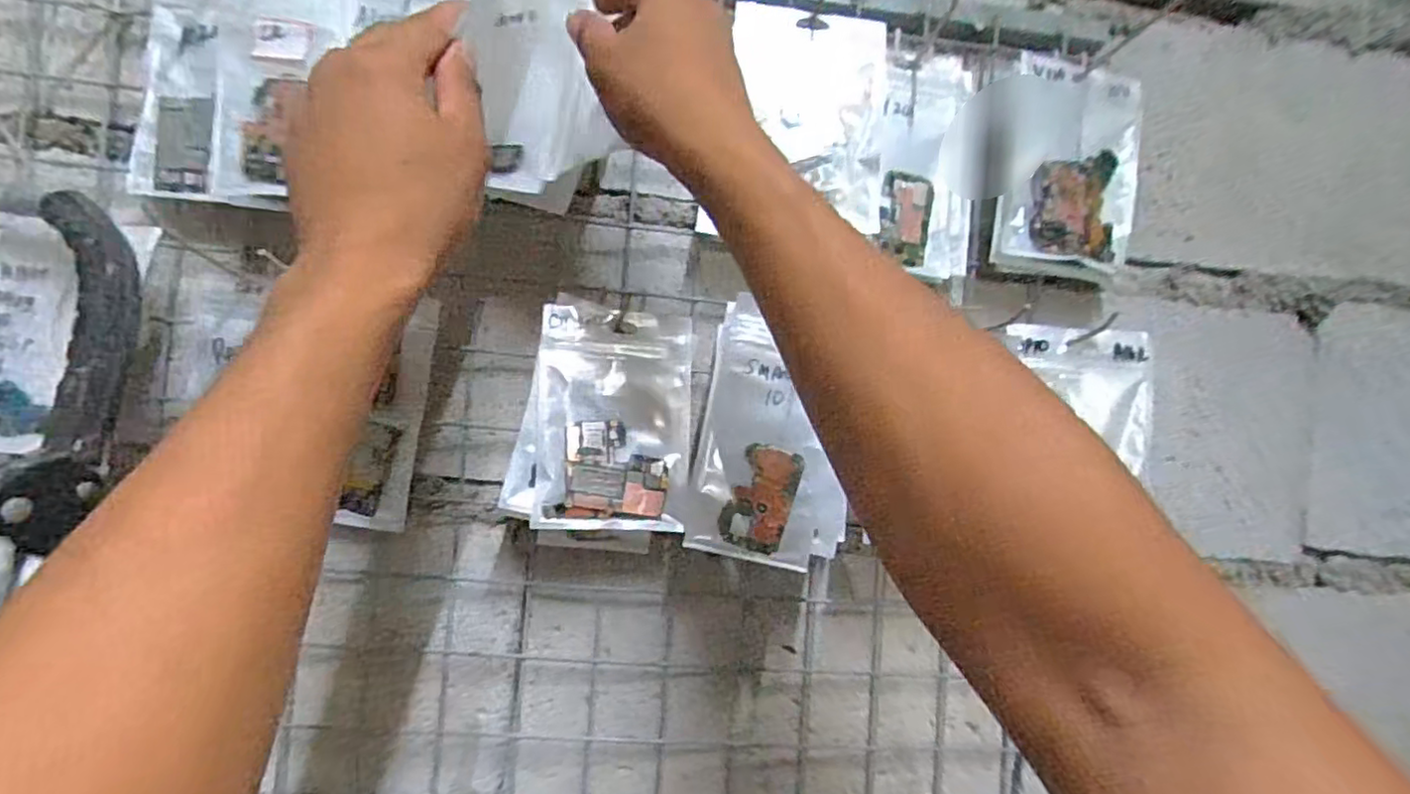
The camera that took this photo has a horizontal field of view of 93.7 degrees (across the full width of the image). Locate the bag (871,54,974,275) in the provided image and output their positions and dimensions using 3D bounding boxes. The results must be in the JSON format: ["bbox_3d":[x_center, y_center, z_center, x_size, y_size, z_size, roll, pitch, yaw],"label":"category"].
[{"bbox_3d":[0.168,-0.175,0.506,0.085,0.165,0.027,-2,-3,-10],"label":"bag"}]

